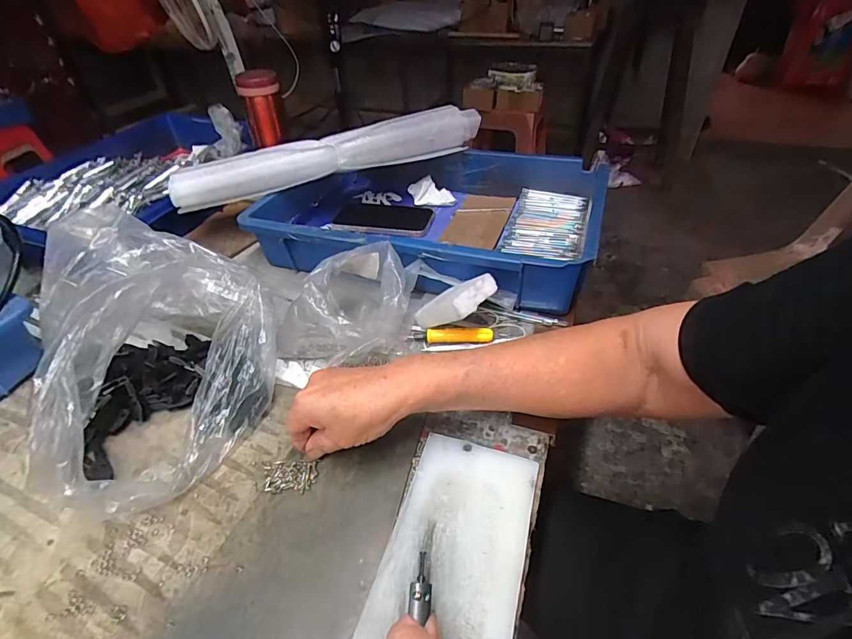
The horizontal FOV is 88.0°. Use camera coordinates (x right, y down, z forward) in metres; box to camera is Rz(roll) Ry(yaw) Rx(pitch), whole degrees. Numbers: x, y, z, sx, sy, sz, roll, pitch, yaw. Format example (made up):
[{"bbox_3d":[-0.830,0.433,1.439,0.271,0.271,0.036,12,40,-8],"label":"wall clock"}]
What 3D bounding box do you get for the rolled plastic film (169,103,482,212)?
[{"bbox_3d":[-0.126,-0.236,0.625,0.439,0.060,0.054,-16,43,-15],"label":"rolled plastic film"}]

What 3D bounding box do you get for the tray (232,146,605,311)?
[{"bbox_3d":[0.000,-0.139,0.608,0.434,0.085,0.291,10,42,14],"label":"tray"}]

